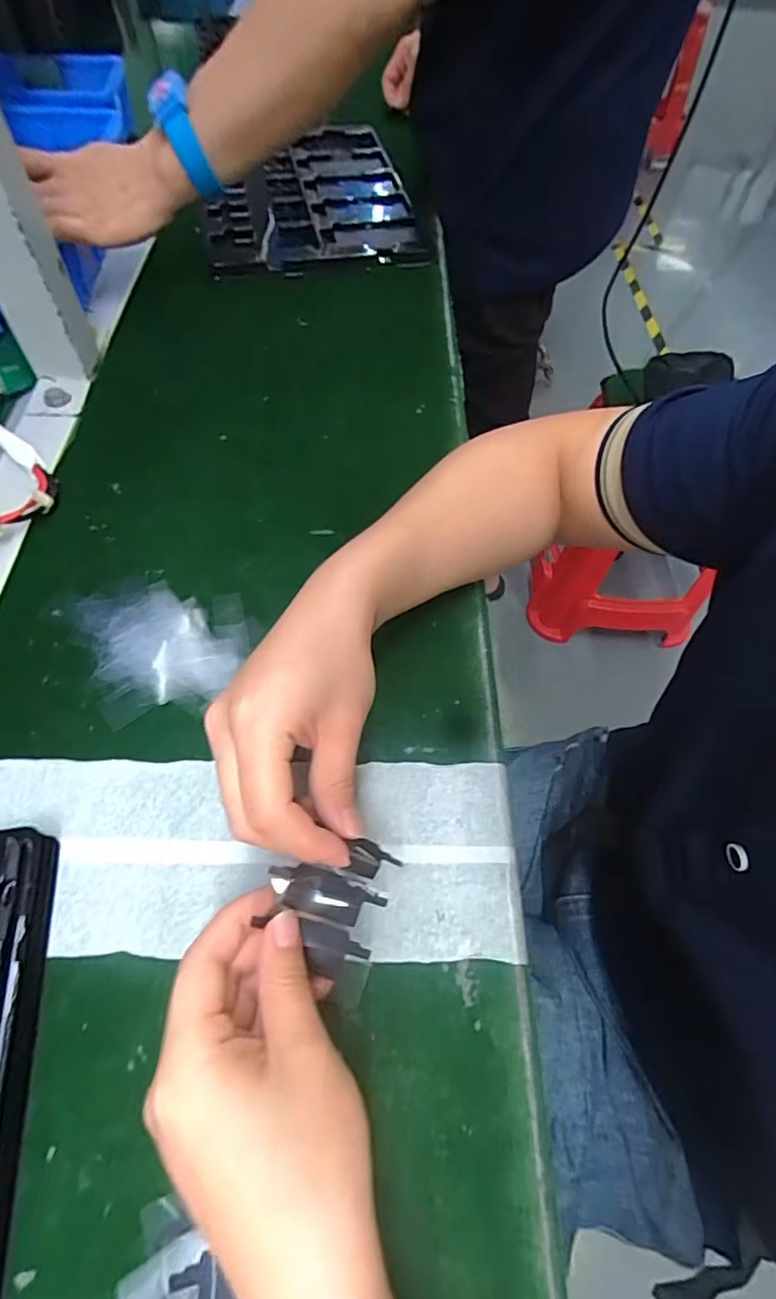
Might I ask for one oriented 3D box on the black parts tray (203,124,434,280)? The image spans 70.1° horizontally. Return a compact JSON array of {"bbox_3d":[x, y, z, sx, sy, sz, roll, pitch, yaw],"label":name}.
[{"bbox_3d":[-0.091,-0.504,0.612,0.218,0.022,0.290,-10,61,-8],"label":"black parts tray"}]

